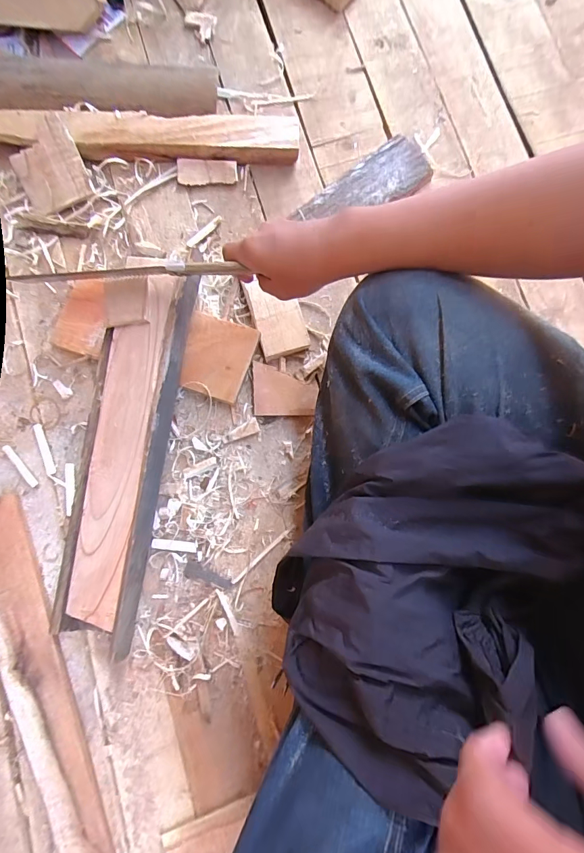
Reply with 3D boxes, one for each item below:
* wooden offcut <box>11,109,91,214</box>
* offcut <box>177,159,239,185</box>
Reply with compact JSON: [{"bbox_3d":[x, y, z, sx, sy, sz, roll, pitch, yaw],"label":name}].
[{"bbox_3d":[-0.313,-0.335,0.512,0.083,0.012,0.098,-26,99,2],"label":"wooden offcut"},{"bbox_3d":[-0.114,-0.344,0.534,0.080,0.005,0.030,-2,103,1],"label":"offcut"}]

